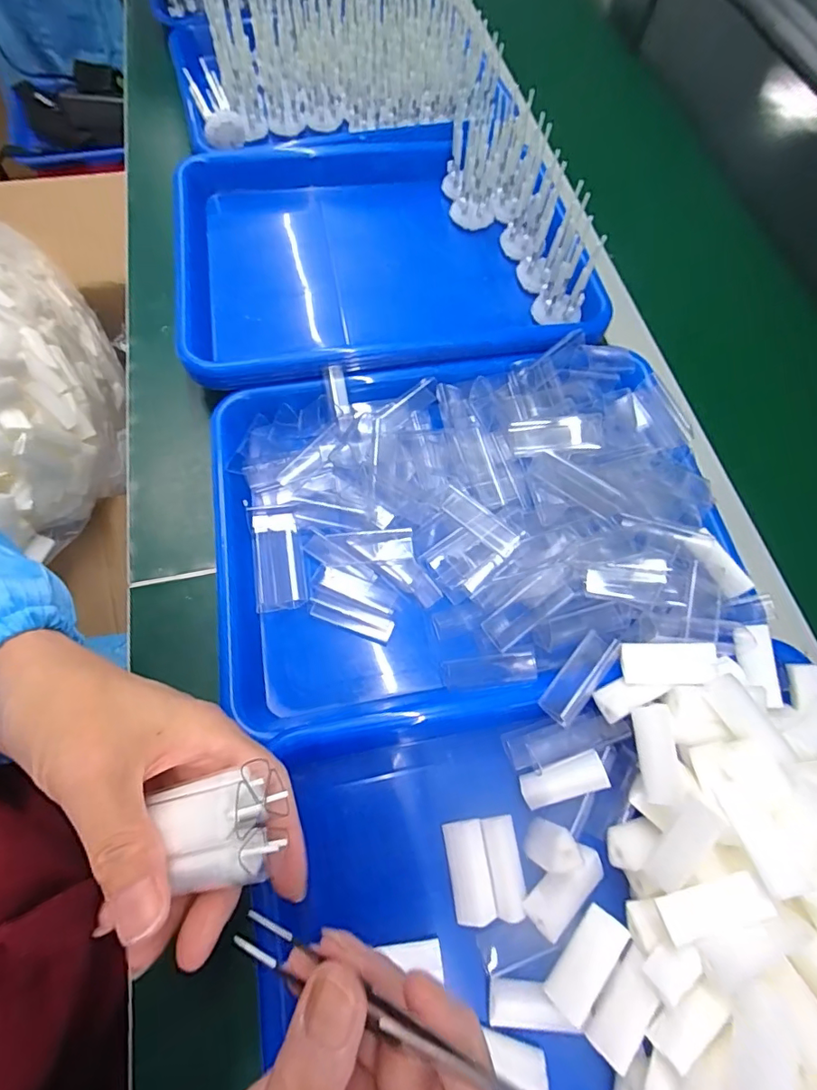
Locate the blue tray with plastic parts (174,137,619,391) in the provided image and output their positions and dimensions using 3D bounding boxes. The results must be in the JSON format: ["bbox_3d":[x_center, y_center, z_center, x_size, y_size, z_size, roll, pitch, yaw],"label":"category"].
[{"bbox_3d":[-0.032,-0.252,0.428,0.331,0.036,0.275,-8,68,-6],"label":"blue tray with plastic parts"}]

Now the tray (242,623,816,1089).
[{"bbox_3d":[0.099,0.190,0.226,0.318,0.072,0.265,-12,68,-8],"label":"tray"}]

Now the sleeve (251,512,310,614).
[{"bbox_3d":[-0.087,0.011,0.332,0.033,0.008,0.066,-10,68,-7],"label":"sleeve"}]

